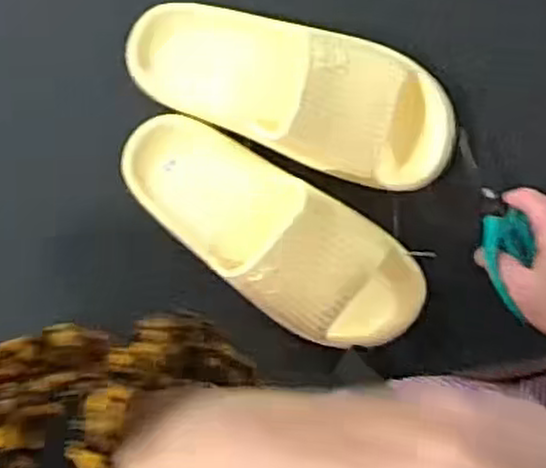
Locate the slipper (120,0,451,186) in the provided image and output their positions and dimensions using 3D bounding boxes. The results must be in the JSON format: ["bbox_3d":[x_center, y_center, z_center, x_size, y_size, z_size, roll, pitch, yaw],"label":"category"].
[{"bbox_3d":[0.012,-0.116,0.585,0.270,0.067,0.105,19,93,7],"label":"slipper"}]

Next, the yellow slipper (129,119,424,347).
[{"bbox_3d":[-0.004,-0.004,0.586,0.261,0.079,0.097,38,95,6],"label":"yellow slipper"}]

